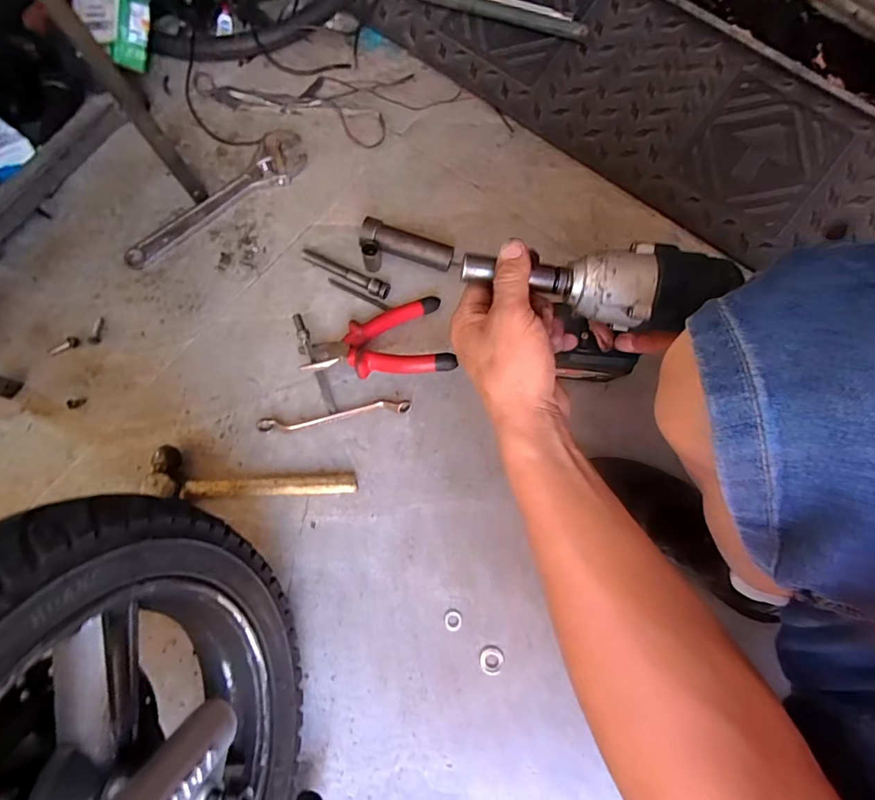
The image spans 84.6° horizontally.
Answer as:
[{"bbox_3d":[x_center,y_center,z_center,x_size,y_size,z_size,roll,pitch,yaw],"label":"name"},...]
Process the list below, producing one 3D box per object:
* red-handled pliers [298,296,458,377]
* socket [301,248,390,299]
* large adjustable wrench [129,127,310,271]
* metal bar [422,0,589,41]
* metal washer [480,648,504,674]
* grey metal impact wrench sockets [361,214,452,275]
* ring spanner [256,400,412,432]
[{"bbox_3d":[-0.075,-0.077,0.601,0.181,0.027,0.123,-5,53,2],"label":"red-handled pliers"},{"bbox_3d":[-0.123,-0.169,0.641,0.128,0.015,0.018,26,75,5],"label":"socket"},{"bbox_3d":[-0.303,-0.276,0.668,0.288,0.013,0.073,-42,80,-12],"label":"large adjustable wrench"},{"bbox_3d":[0.053,-0.586,0.713,0.341,0.012,0.023,19,105,6],"label":"metal bar"},{"bbox_3d":[0.059,0.288,0.528,0.025,0.004,0.026,1,74,-2],"label":"metal washer"},{"bbox_3d":[-0.044,-0.195,0.641,0.123,0.032,0.059,16,74,2],"label":"grey metal impact wrench sockets"},{"bbox_3d":[-0.125,0.019,0.589,0.182,0.021,0.019,-9,75,-4],"label":"ring spanner"}]

